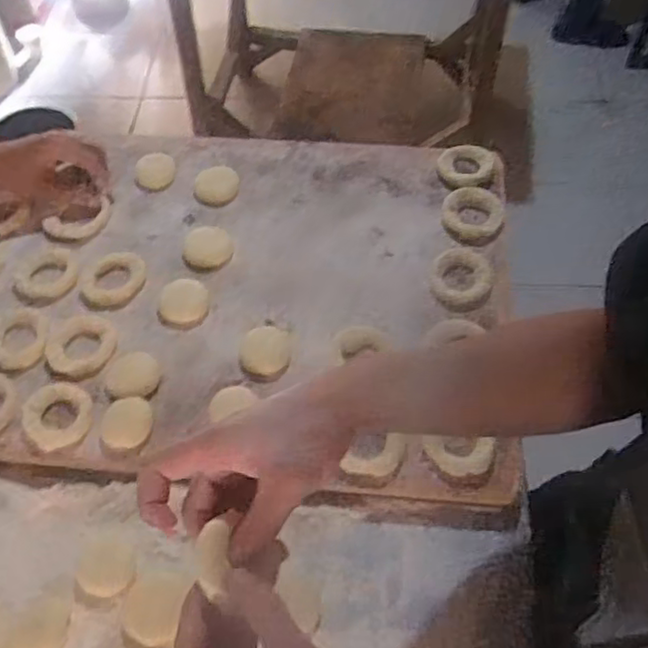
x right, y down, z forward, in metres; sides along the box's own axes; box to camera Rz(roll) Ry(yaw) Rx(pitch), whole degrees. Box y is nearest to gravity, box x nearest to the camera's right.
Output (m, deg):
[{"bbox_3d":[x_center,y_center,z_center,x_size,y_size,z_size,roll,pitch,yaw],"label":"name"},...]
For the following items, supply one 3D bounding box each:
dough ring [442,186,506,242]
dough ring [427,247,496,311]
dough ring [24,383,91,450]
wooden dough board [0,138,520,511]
[{"bbox_3d":[0.159,-0.119,0.733,0.063,0.020,0.069,-1,54,2],"label":"dough ring"},{"bbox_3d":[0.138,-0.044,0.690,0.062,0.012,0.079,3,55,5],"label":"dough ring"},{"bbox_3d":[-0.240,0.083,0.618,0.059,0.018,0.059,-1,54,2],"label":"dough ring"},{"bbox_3d":[-0.116,-0.046,0.704,0.592,0.023,0.417,5,55,6],"label":"wooden dough board"}]

